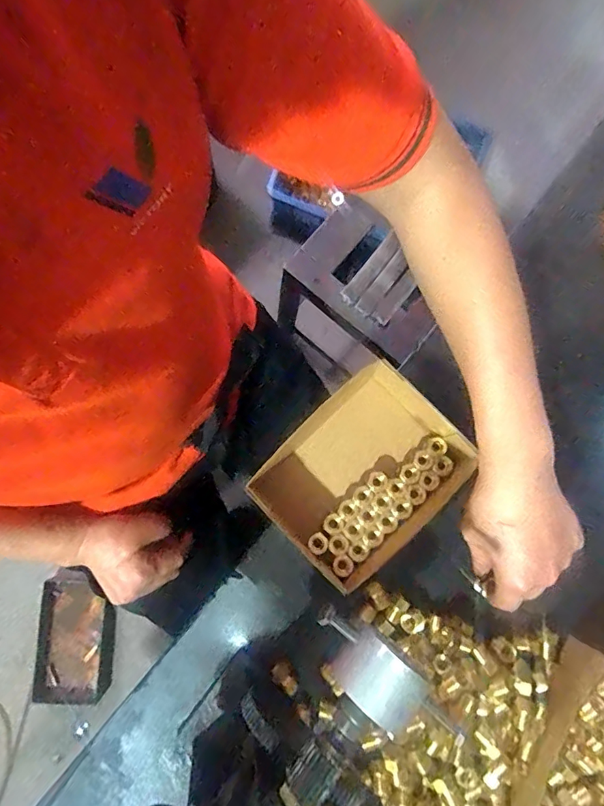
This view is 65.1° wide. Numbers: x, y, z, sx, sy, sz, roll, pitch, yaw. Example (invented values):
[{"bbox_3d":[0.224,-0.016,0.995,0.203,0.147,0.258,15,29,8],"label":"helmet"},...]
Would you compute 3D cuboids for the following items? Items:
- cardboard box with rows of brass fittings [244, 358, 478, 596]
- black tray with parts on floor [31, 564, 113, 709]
[{"bbox_3d":[0.052,0.058,0.407,0.165,0.046,0.134,-44,86,-8],"label":"cardboard box with rows of brass fittings"},{"bbox_3d":[-0.449,0.465,0.943,0.144,0.032,0.239,0,81,-3],"label":"black tray with parts on floor"}]

